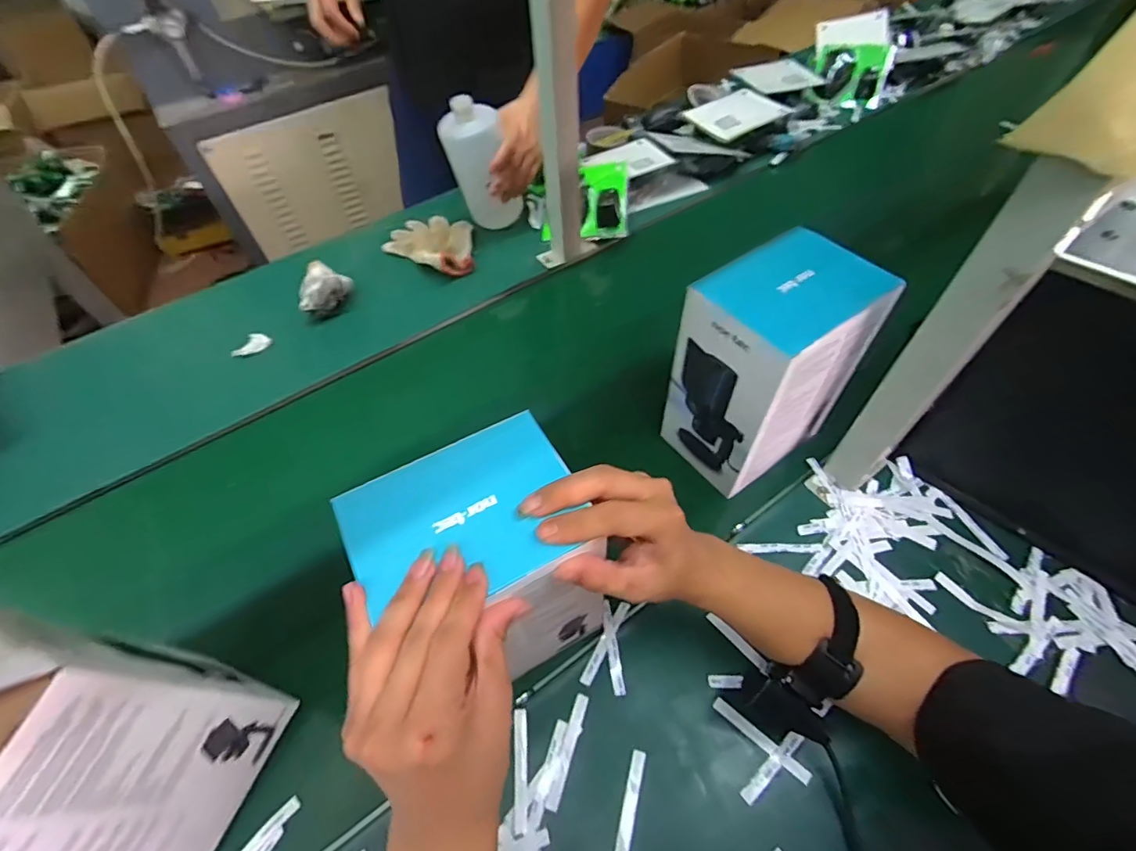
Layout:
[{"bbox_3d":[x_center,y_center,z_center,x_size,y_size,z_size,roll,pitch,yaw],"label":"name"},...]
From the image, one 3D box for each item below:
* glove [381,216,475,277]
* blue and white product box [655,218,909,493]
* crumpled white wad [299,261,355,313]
[{"bbox_3d":[-0.227,-0.326,0.878,0.203,0.033,0.133,30,61,23],"label":"glove"},{"bbox_3d":[0.201,-0.055,0.527,0.140,0.220,0.123,-34,59,-20],"label":"blue and white product box"},{"bbox_3d":[-0.383,-0.213,0.794,0.058,0.056,0.080,7,54,9],"label":"crumpled white wad"}]

